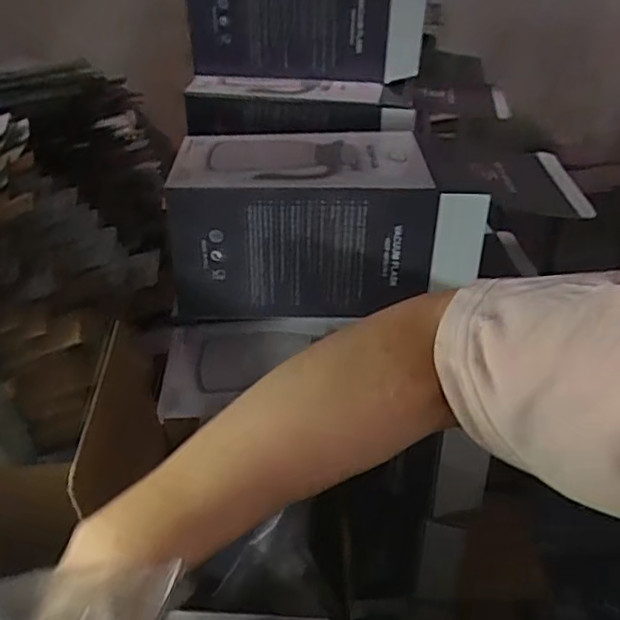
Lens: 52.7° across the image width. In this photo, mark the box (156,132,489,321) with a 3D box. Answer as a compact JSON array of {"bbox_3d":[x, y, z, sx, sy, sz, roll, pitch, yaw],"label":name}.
[{"bbox_3d":[0.018,-0.100,0.660,0.301,0.136,0.162,-1,38,5],"label":"box"}]

